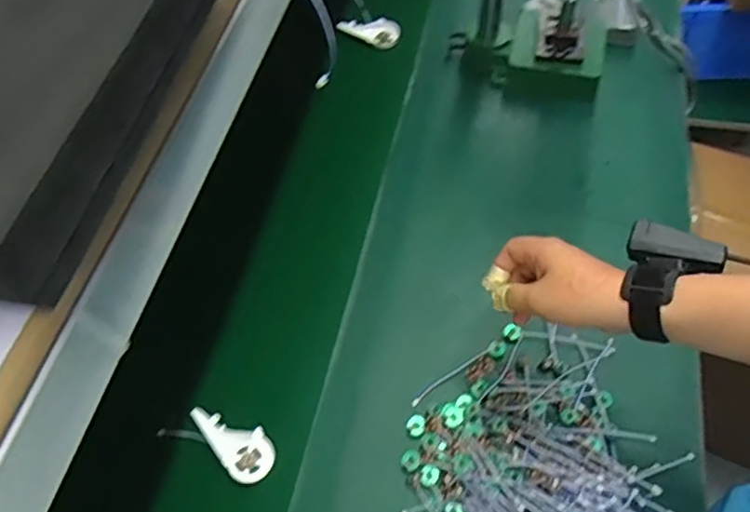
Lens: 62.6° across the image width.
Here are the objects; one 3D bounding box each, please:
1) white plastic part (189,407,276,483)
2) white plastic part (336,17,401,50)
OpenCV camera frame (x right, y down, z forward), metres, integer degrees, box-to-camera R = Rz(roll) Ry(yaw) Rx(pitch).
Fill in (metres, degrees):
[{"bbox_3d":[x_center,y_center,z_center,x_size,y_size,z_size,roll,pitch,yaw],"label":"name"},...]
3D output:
[{"bbox_3d":[-0.145,0.188,0.625,0.097,0.009,0.049,39,64,-6],"label":"white plastic part"},{"bbox_3d":[-0.010,-0.356,0.978,0.096,0.030,0.038,5,59,6],"label":"white plastic part"}]

